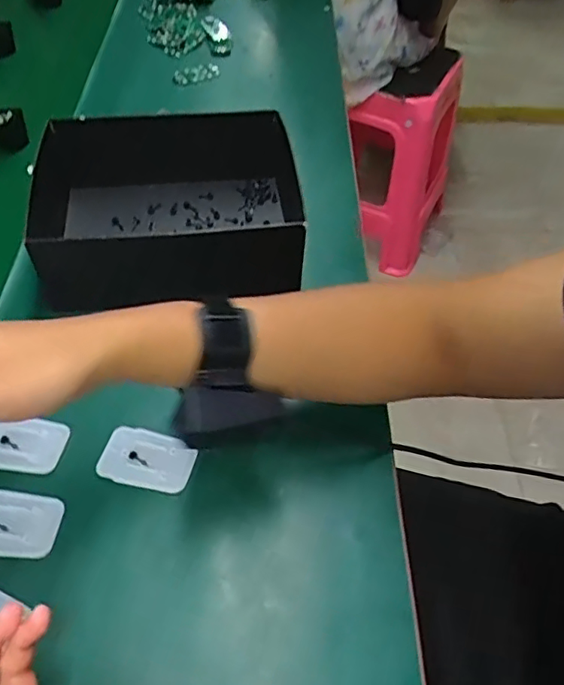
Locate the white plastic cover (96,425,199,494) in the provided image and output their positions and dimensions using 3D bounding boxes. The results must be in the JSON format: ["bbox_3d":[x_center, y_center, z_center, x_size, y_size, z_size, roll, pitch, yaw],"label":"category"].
[{"bbox_3d":[-0.100,0.087,0.436,0.069,0.011,0.043,14,52,8],"label":"white plastic cover"}]

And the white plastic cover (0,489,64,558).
[{"bbox_3d":[-0.189,0.124,0.402,0.068,0.004,0.045,5,51,0],"label":"white plastic cover"}]

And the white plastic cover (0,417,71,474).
[{"bbox_3d":[-0.200,0.076,0.441,0.068,0.004,0.044,8,51,3],"label":"white plastic cover"}]

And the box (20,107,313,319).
[{"bbox_3d":[-0.105,-0.129,0.548,0.234,0.082,0.208,-1,51,-5],"label":"box"}]

